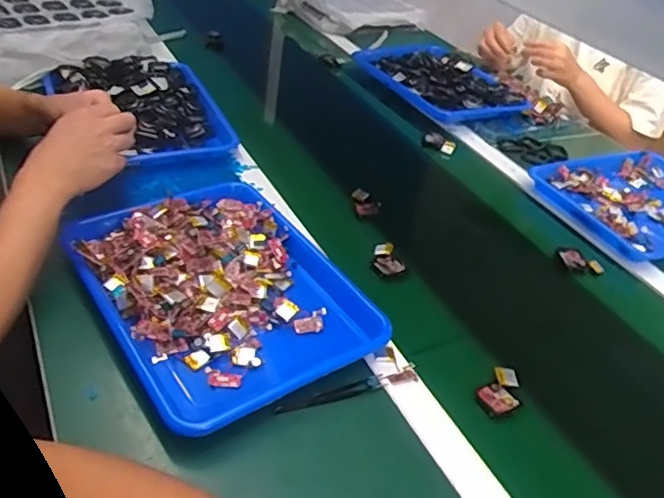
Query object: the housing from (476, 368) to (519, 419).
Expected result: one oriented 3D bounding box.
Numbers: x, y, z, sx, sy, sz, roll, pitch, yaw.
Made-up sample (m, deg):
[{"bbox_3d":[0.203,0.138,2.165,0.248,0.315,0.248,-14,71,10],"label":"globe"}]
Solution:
[{"bbox_3d":[0.177,0.145,0.607,0.038,0.016,0.058,34,44,28],"label":"housing"}]

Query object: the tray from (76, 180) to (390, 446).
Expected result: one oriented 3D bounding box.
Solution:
[{"bbox_3d":[-0.123,0.041,0.657,0.256,0.053,0.334,-19,46,-32],"label":"tray"}]

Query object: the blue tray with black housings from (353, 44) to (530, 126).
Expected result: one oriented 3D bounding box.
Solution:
[{"bbox_3d":[0.221,-0.359,1.249,0.229,0.045,0.347,-14,44,-28],"label":"blue tray with black housings"}]

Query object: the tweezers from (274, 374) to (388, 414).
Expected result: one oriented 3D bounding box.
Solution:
[{"bbox_3d":[0.001,0.146,0.581,0.117,0.009,0.014,-11,42,-24],"label":"tweezers"}]

